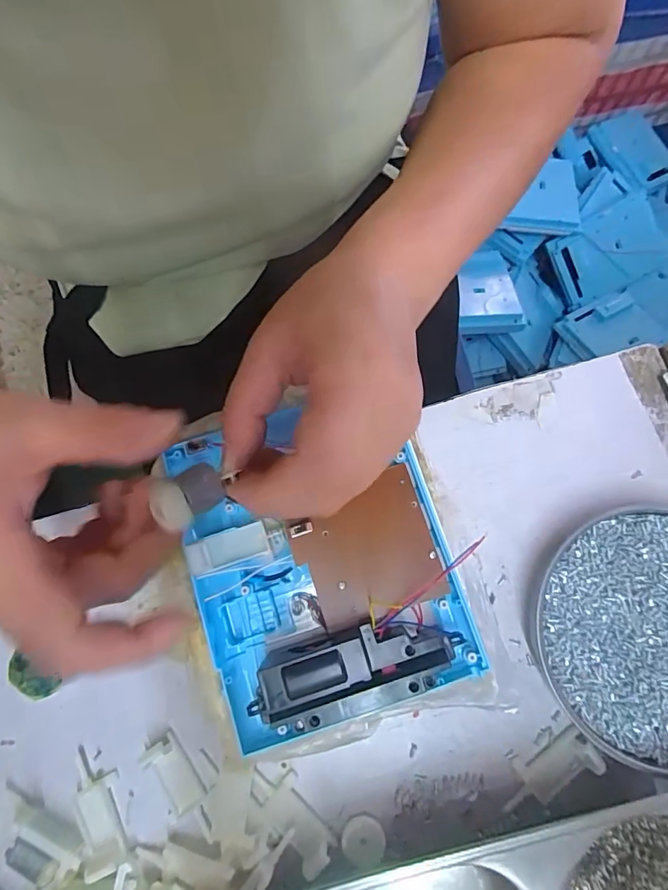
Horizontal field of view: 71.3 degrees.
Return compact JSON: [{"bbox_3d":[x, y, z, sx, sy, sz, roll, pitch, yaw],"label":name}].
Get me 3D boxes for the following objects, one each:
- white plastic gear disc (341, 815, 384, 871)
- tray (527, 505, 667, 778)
[{"bbox_3d":[0.016,0.215,0.252,0.022,0.005,0.023,-9,78,-1],"label":"white plastic gear disc"},{"bbox_3d":[0.182,0.106,0.264,0.129,0.022,0.132,0,78,1],"label":"tray"}]

